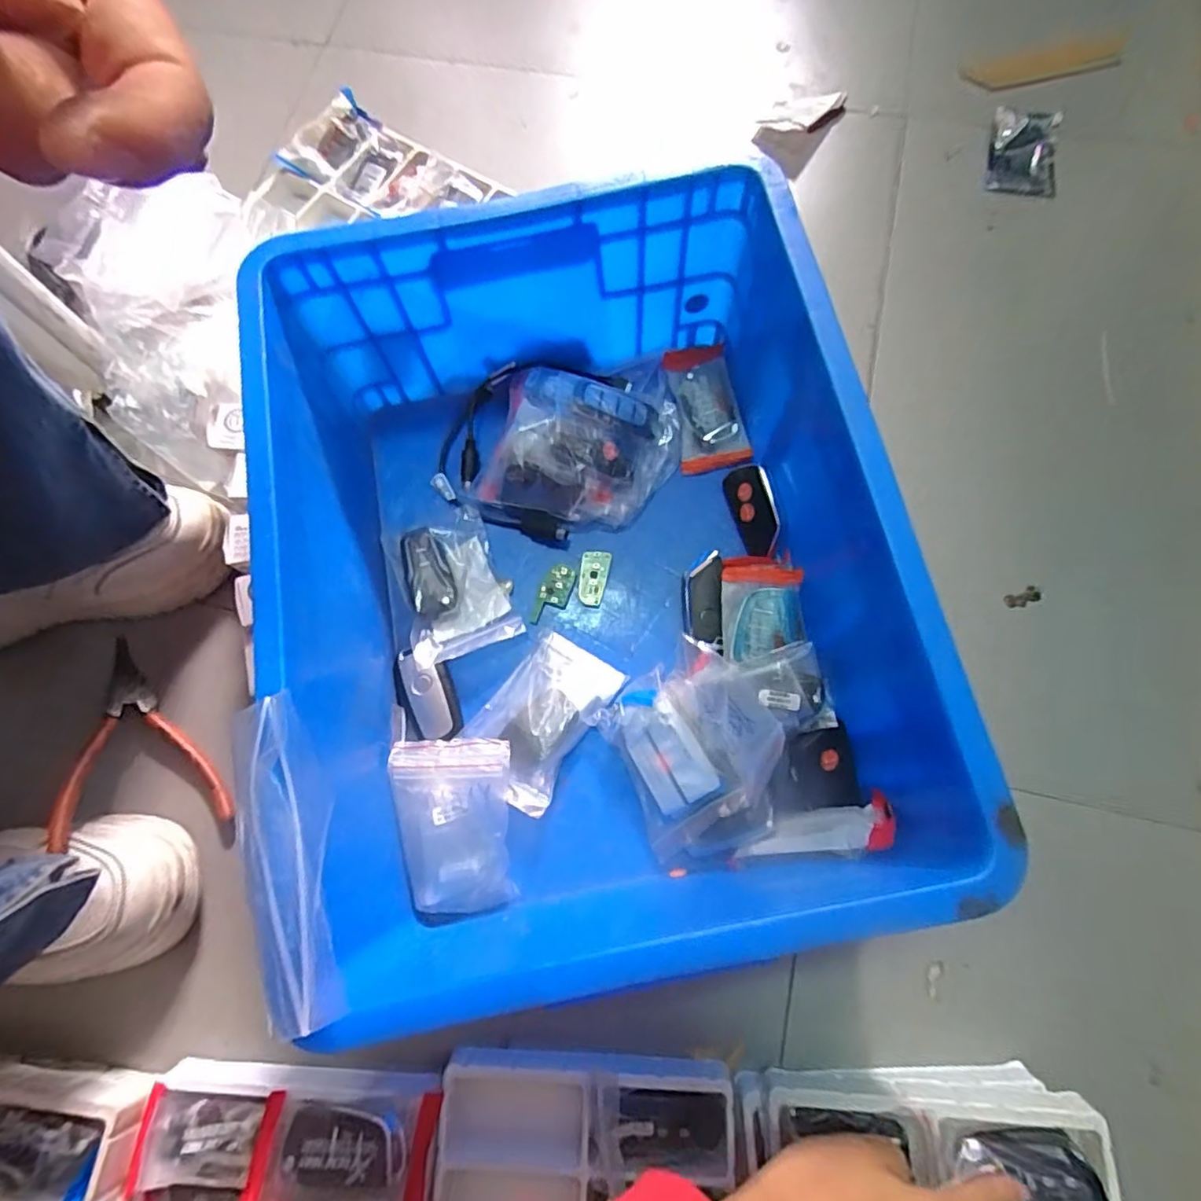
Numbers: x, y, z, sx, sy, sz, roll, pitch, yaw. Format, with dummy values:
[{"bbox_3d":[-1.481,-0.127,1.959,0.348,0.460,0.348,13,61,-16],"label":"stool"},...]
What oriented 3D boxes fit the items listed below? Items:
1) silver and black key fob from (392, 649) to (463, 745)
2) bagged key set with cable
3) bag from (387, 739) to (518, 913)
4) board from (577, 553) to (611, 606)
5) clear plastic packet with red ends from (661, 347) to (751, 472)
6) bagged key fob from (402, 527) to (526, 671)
[{"bbox_3d":[-0.123,0.067,0.437,0.040,0.012,0.063,-13,74,-2],"label":"silver and black key fob"},{"bbox_3d":[-0.033,-0.122,0.473,0.184,0.045,0.145,-4,73,0],"label":"bagged key set with cable"},{"bbox_3d":[-0.095,0.145,0.397,0.073,0.011,0.107,-2,92,-1],"label":"bag"},{"bbox_3d":[-0.005,-0.016,0.464,0.022,0.004,0.040,9,90,11],"label":"board"},{"bbox_3d":[0.083,-0.154,0.487,0.050,0.023,0.107,-8,73,-1],"label":"clear plastic packet with red ends"},{"bbox_3d":[-0.110,-0.010,0.455,0.073,0.015,0.103,-21,74,-5],"label":"bagged key fob"}]

